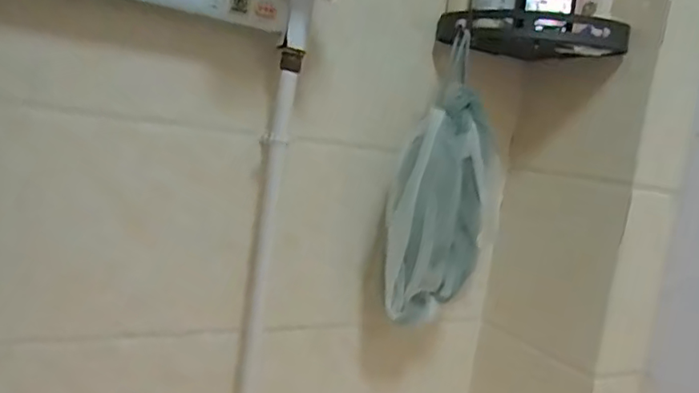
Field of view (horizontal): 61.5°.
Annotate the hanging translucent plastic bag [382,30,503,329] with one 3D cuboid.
[{"bbox_3d":[0.157,-0.019,0.909,0.069,0.406,0.196,14,9,43],"label":"hanging translucent plastic bag"}]

